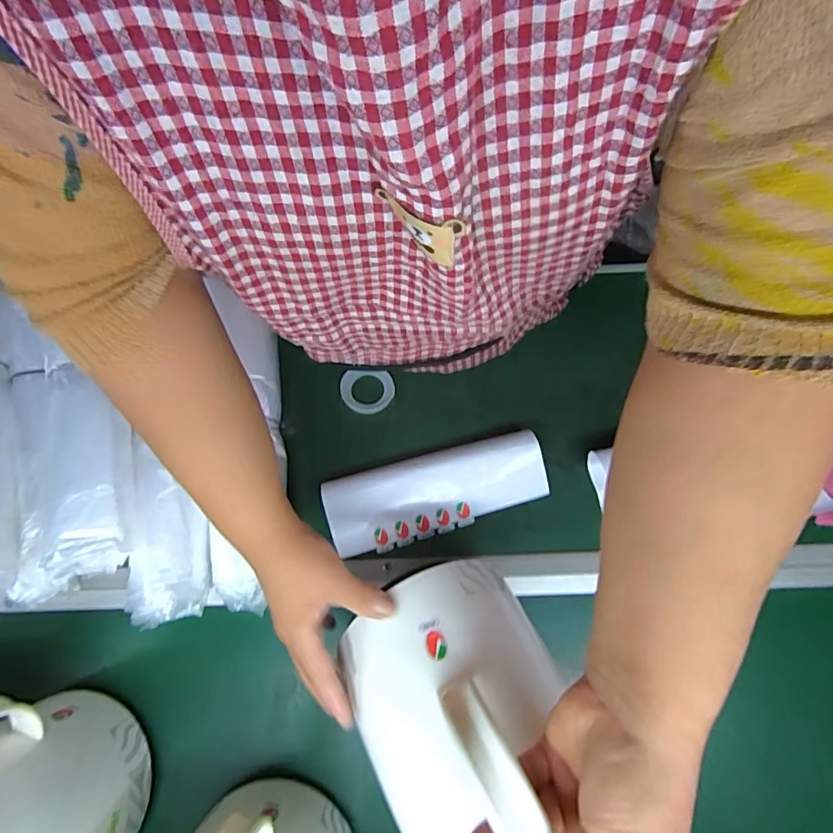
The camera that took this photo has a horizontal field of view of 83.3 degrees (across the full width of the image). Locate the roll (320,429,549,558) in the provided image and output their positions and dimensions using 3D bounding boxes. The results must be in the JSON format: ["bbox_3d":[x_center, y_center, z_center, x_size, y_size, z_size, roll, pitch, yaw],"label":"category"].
[{"bbox_3d":[0.019,0.080,0.493,0.225,0.034,0.080,-16,78,-4],"label":"roll"}]

